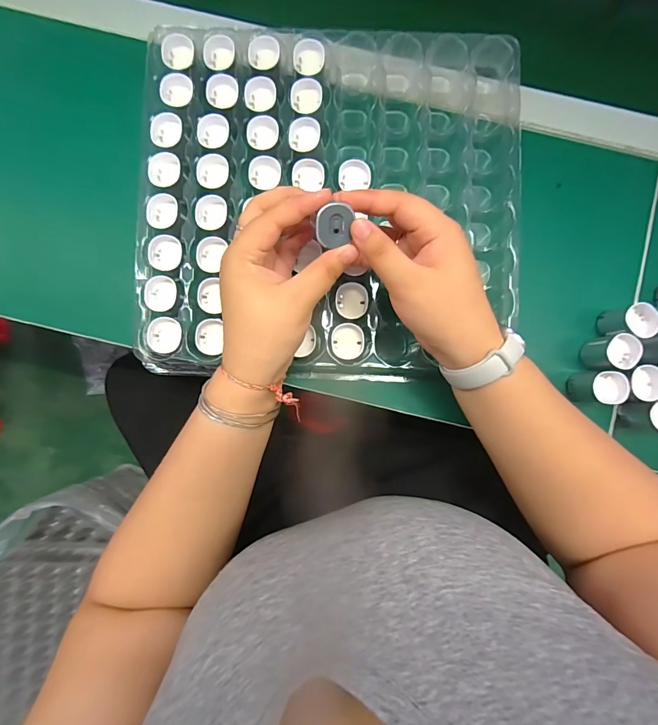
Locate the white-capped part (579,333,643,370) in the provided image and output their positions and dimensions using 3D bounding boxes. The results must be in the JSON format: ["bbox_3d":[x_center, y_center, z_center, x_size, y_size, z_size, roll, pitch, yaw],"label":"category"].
[{"bbox_3d":[0.251,-0.009,0.332,0.033,0.033,0.030,1,87,-1],"label":"white-capped part"}]

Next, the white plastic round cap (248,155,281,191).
[{"bbox_3d":[-0.056,-0.168,0.328,0.028,0.014,0.024,-7,87,-2],"label":"white plastic round cap"}]

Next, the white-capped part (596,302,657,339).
[{"bbox_3d":[0.270,-0.037,0.336,0.032,0.035,0.029,4,87,-1],"label":"white-capped part"}]

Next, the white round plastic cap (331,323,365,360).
[{"bbox_3d":[0.016,-0.018,0.323,0.028,0.012,0.030,0,87,-1],"label":"white round plastic cap"}]

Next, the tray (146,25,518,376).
[{"bbox_3d":[0.007,-0.140,0.339,0.336,0.047,0.300,-1,87,-1],"label":"tray"}]

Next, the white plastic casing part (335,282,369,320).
[{"bbox_3d":[0.020,-0.053,0.323,0.028,0.012,0.031,2,87,-1],"label":"white plastic casing part"}]

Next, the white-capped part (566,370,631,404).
[{"bbox_3d":[0.240,0.023,0.332,0.030,0.035,0.027,-2,87,-1],"label":"white-capped part"}]

